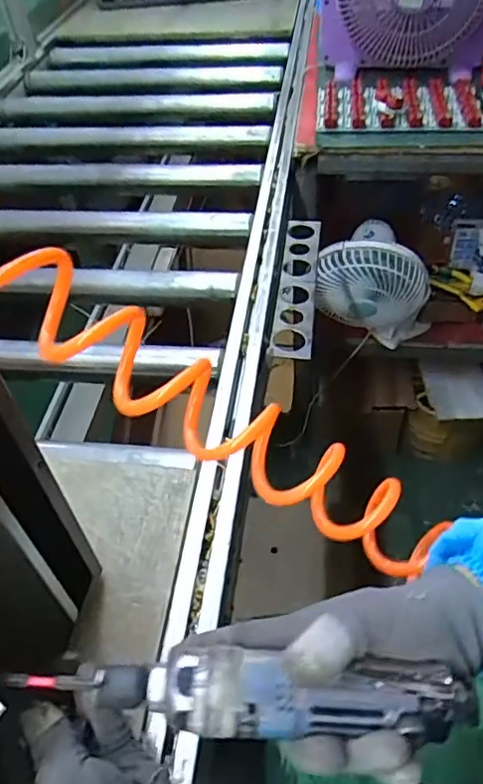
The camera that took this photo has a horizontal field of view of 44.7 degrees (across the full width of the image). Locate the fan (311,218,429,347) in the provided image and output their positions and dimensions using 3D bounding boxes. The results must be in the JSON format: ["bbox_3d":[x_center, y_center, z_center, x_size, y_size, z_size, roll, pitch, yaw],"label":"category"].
[{"bbox_3d":[0.245,-0.209,1.132,0.213,0.307,0.172,-5,59,17],"label":"fan"}]

